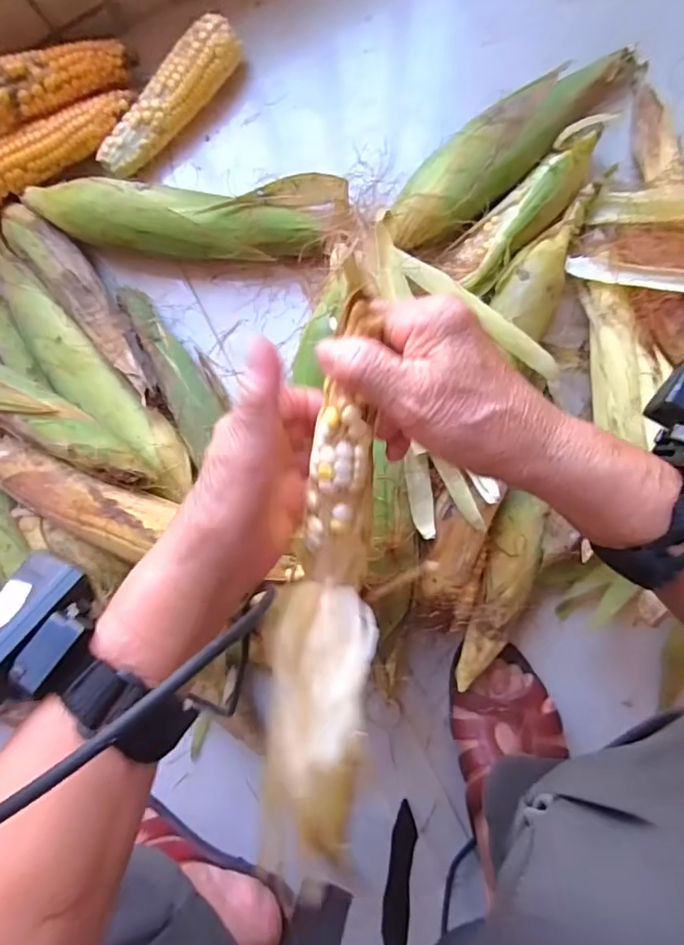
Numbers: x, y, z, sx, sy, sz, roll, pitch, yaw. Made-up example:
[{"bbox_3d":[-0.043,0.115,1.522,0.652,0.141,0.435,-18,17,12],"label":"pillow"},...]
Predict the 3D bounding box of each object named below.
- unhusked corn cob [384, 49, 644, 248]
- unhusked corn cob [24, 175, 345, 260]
[{"bbox_3d":[0.133,-0.263,0.432,0.237,0.048,0.054,-42,88,4],"label":"unhusked corn cob"},{"bbox_3d":[-0.120,-0.208,0.444,0.246,0.044,0.066,-2,91,5],"label":"unhusked corn cob"}]

